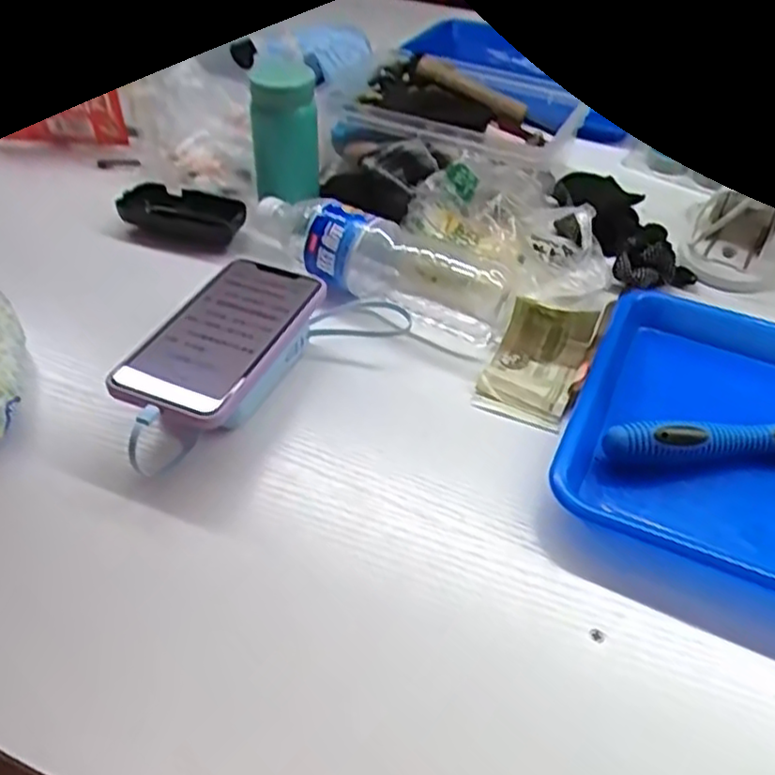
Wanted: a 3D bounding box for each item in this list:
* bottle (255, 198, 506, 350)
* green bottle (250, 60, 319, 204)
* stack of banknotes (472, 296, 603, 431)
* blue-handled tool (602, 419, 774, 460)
[{"bbox_3d":[-0.008,-0.111,0.585,0.234,0.054,0.070,26,47,21],"label":"bottle"},{"bbox_3d":[-0.091,-0.226,0.643,0.058,0.113,0.052,-2,44,-8],"label":"green bottle"},{"bbox_3d":[0.110,-0.021,0.527,0.065,0.034,0.102,21,46,17],"label":"stack of banknotes"},{"bbox_3d":[0.275,0.030,0.467,0.272,0.030,0.023,-4,44,-9],"label":"blue-handled tool"}]

